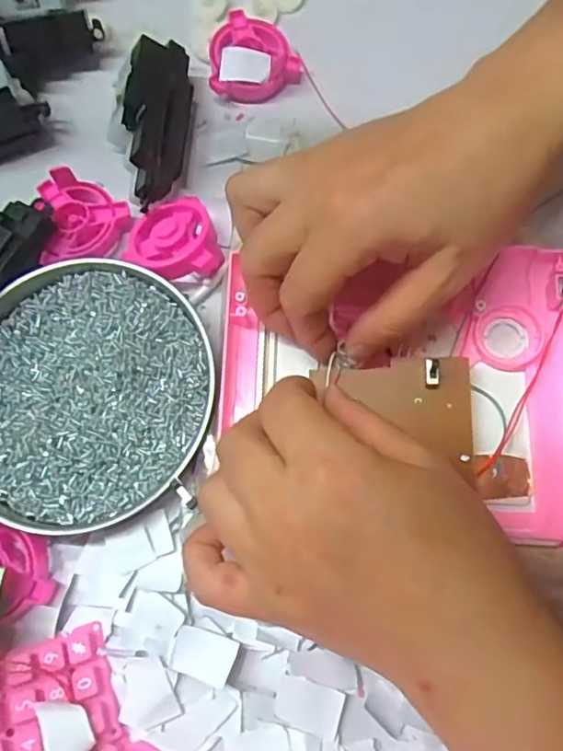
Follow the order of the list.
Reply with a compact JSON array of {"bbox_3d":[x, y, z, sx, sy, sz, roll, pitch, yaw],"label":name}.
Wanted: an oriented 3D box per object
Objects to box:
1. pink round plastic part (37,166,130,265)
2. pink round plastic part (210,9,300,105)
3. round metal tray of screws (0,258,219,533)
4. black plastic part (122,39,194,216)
[{"bbox_3d":[-0.111,-0.089,0.321,0.048,0.022,0.049,0,75,1],"label":"pink round plastic part"},{"bbox_3d":[-0.015,-0.194,0.347,0.053,0.018,0.053,0,75,1],"label":"pink round plastic part"},{"bbox_3d":[-0.104,0.007,0.291,0.129,0.017,0.135,0,75,1],"label":"round metal tray of screws"},{"bbox_3d":[-0.073,-0.144,0.331,0.034,0.032,0.099,3,75,2],"label":"black plastic part"}]

